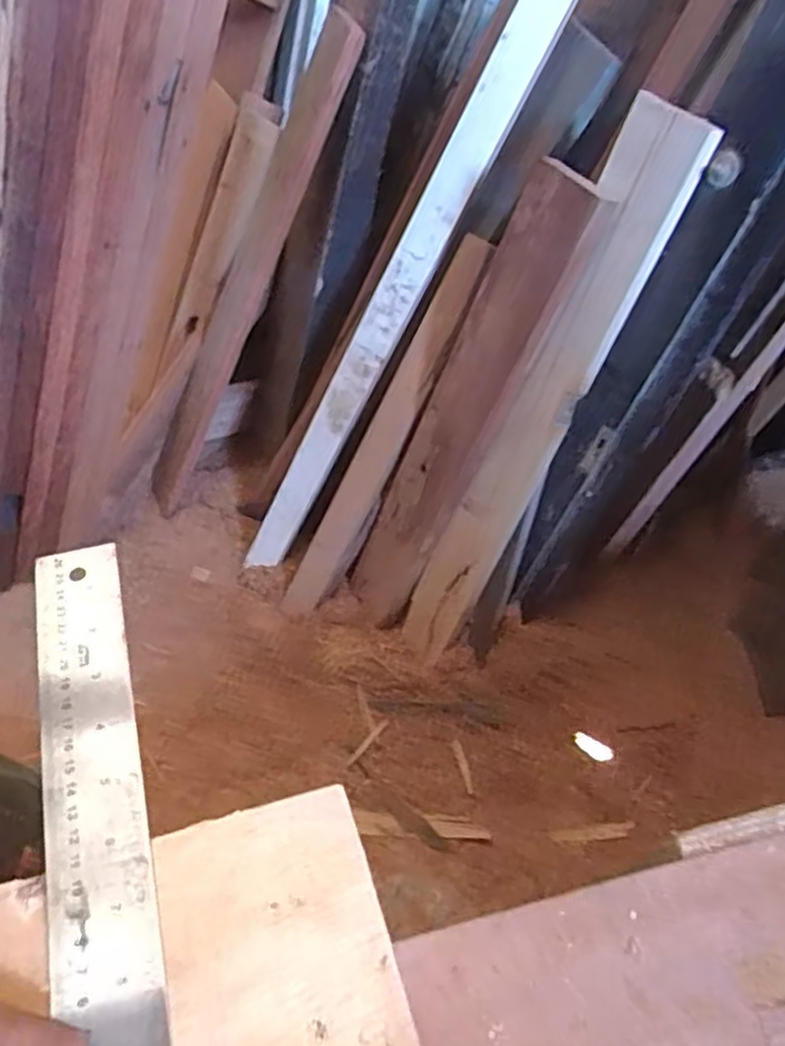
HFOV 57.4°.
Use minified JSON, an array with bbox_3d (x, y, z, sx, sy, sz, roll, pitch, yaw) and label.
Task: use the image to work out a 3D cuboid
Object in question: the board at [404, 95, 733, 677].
[{"bbox_3d":[0.174,-0.108,0.985,0.096,0.827,0.029,28,35,10],"label":"board"}]

